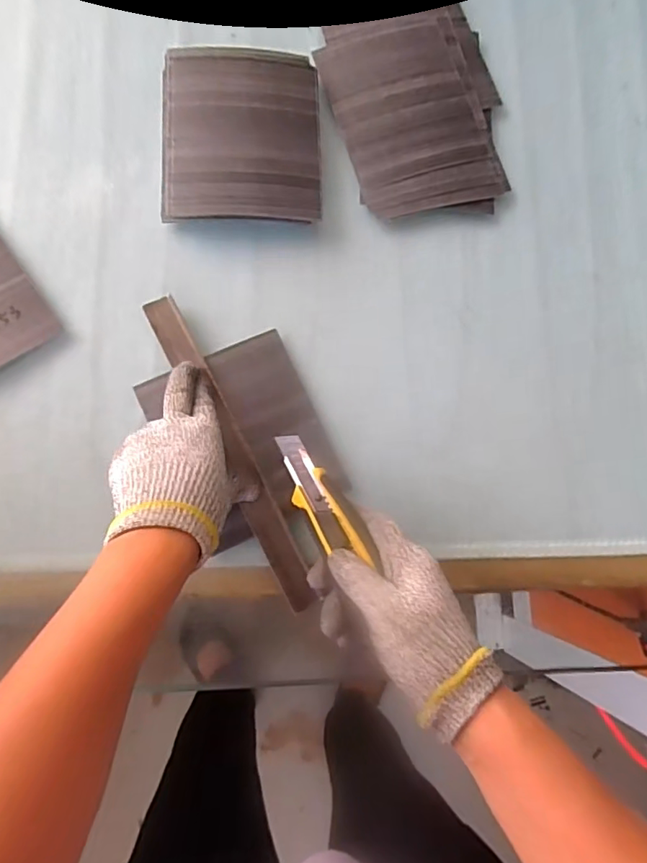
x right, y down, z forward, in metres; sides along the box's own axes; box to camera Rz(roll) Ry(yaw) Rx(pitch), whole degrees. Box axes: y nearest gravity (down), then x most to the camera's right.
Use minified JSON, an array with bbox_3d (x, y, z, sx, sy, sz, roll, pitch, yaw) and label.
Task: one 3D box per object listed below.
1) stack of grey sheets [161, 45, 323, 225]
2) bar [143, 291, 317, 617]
[{"bbox_3d":[-0.076,-0.271,0.491,0.143,0.036,0.164,-1,82,-6],"label":"stack of grey sheets"},{"bbox_3d":[-0.077,0.014,0.451,0.030,0.010,0.287,-26,85,-9],"label":"bar"}]

